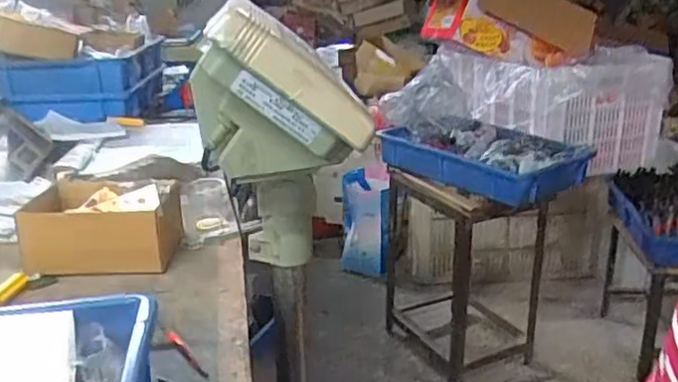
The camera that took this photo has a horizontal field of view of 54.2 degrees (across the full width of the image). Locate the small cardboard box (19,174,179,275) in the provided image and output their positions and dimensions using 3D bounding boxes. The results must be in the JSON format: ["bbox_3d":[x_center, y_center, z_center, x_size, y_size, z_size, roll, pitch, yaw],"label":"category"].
[{"bbox_3d":[-0.257,0.038,0.731,0.153,0.071,0.116,-4,19,-8],"label":"small cardboard box"}]

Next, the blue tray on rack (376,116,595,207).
[{"bbox_3d":[0.320,-0.078,1.514,0.296,0.086,0.413,-13,22,-30],"label":"blue tray on rack"}]

